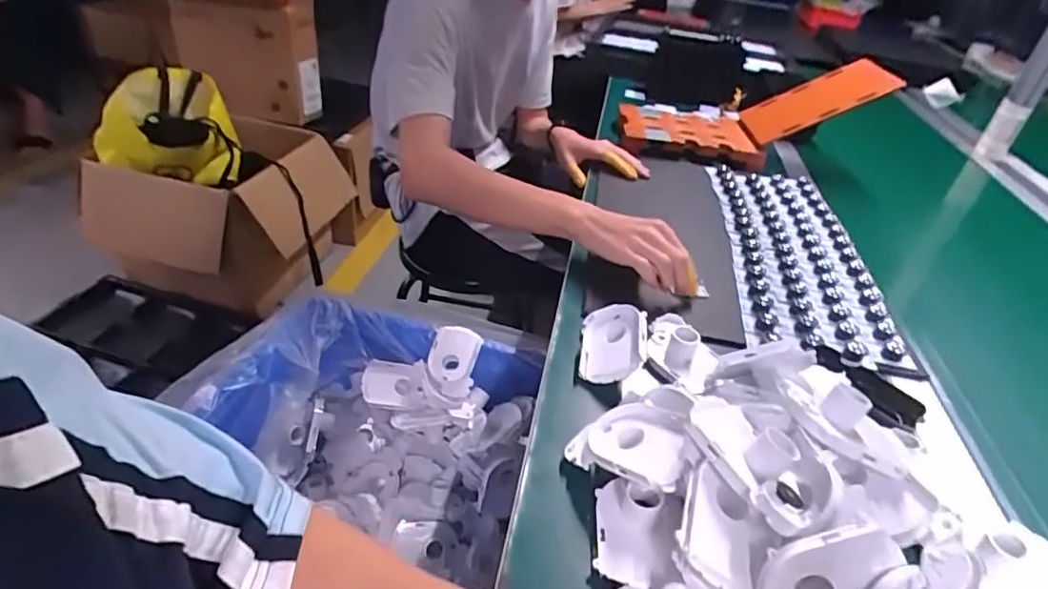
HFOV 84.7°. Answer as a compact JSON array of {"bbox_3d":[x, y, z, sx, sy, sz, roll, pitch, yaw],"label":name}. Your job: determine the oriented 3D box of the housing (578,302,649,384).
[{"bbox_3d":[0.089,0.046,0.565,0.070,0.029,0.094,-25,32,24],"label":"housing"}]

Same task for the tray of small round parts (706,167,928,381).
[{"bbox_3d":[0.351,-0.059,0.754,0.172,0.037,0.425,8,36,1],"label":"tray of small round parts"}]

